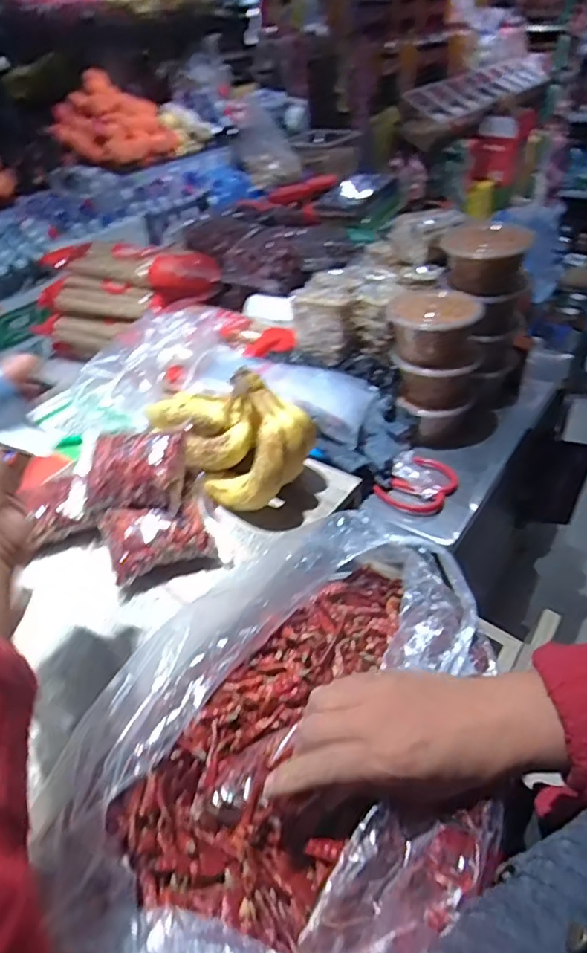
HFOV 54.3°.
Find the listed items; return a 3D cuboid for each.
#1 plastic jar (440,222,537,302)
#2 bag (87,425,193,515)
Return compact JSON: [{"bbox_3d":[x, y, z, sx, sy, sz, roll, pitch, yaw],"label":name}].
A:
[{"bbox_3d":[0.243,-0.272,0.728,0.103,0.063,0.121,9,42,14],"label":"plastic jar"},{"bbox_3d":[-0.149,-0.010,0.539,0.093,0.047,0.065,2,40,7],"label":"bag"}]

